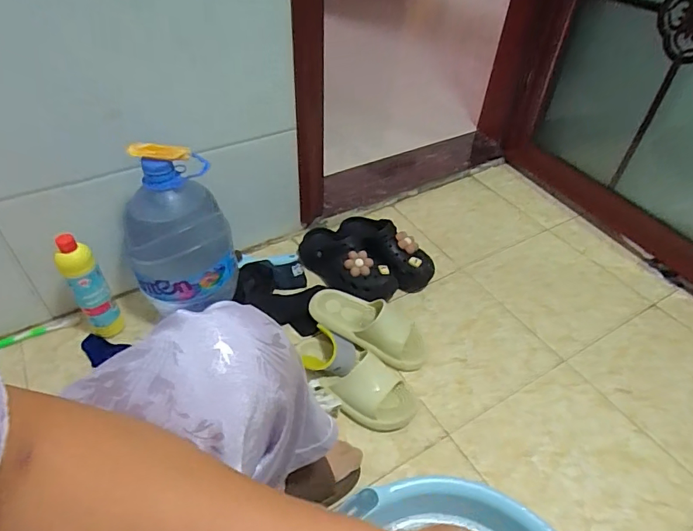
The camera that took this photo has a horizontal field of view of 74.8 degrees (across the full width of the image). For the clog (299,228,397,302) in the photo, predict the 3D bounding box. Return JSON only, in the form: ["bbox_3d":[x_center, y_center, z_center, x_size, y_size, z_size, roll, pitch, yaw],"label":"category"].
[{"bbox_3d":[-0.008,-0.011,1.060,0.118,0.120,0.287,-34,53,-31],"label":"clog"}]

